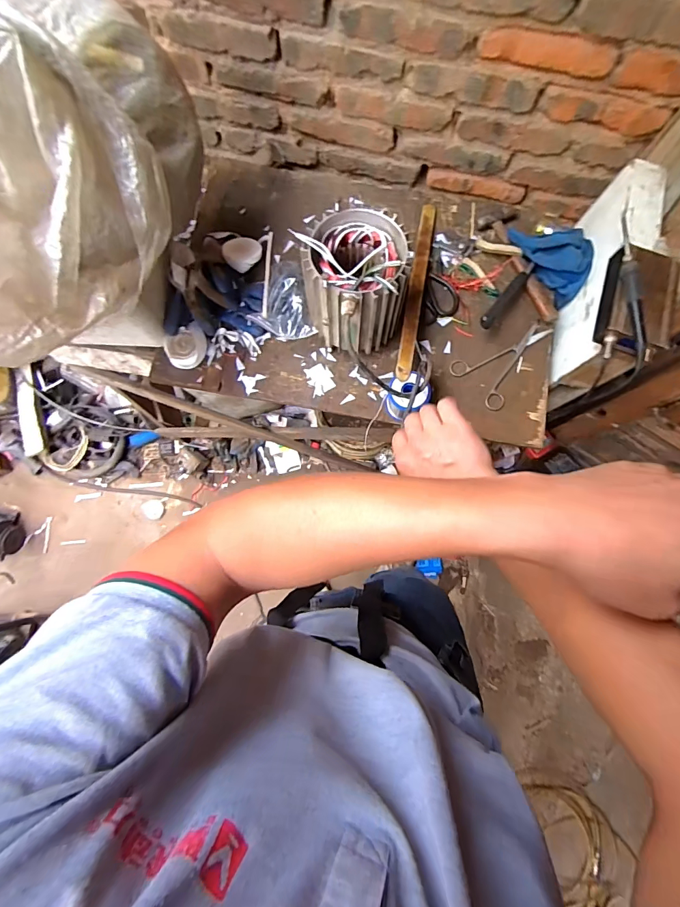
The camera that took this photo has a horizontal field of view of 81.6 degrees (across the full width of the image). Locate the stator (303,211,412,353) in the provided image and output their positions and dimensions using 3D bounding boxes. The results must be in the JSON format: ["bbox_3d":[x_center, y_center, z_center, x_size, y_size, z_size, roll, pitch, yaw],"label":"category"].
[{"bbox_3d":[0.023,-0.251,0.620,0.141,0.195,0.149,0,77,-1],"label":"stator"}]

